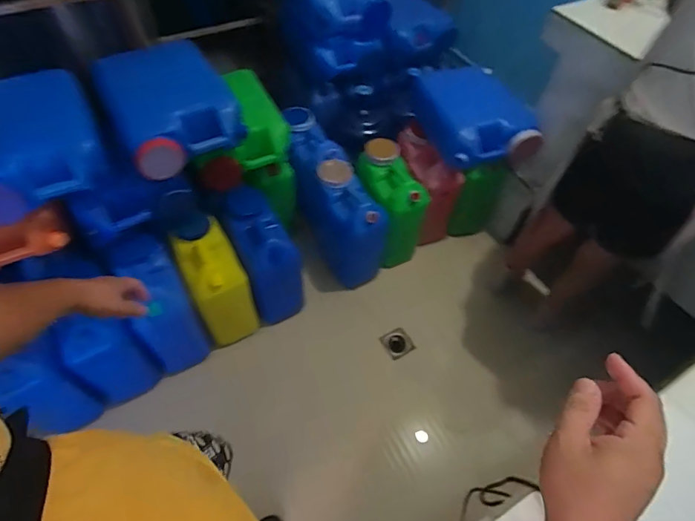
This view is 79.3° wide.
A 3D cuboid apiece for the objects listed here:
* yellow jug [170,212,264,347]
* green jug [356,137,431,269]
[{"bbox_3d":[-0.431,0.097,1.413,0.169,0.372,0.219,-26,59,-20],"label":"yellow jug"},{"bbox_3d":[0.156,-0.207,1.631,0.159,0.393,0.329,-20,58,-16],"label":"green jug"}]

